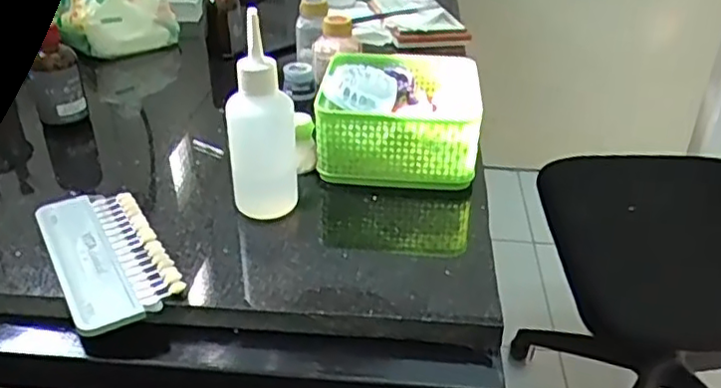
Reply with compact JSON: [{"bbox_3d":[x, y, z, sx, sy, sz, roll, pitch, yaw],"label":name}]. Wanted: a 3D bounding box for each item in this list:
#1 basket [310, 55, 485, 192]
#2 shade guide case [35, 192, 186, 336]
[{"bbox_3d":[0.034,-0.070,0.567,0.130,0.066,0.137,5,32,5],"label":"basket"},{"bbox_3d":[-0.173,0.038,0.450,0.067,0.014,0.146,-18,37,-28],"label":"shade guide case"}]

